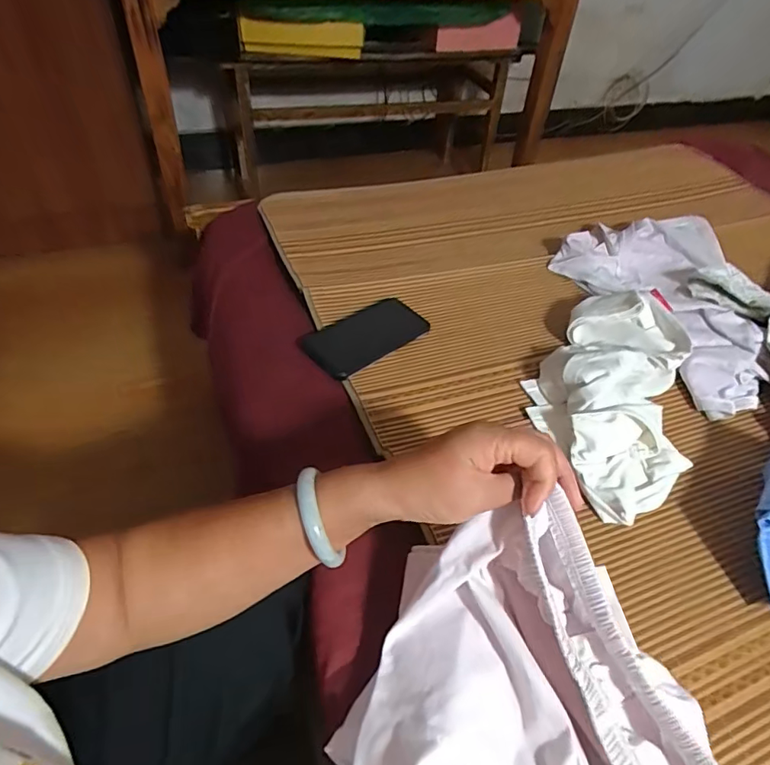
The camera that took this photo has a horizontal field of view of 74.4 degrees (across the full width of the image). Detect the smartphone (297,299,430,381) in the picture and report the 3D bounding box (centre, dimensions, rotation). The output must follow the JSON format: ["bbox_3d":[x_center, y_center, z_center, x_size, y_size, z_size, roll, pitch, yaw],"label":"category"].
[{"bbox_3d":[-0.022,-0.061,0.656,0.159,0.011,0.091,-32,55,-31],"label":"smartphone"}]

